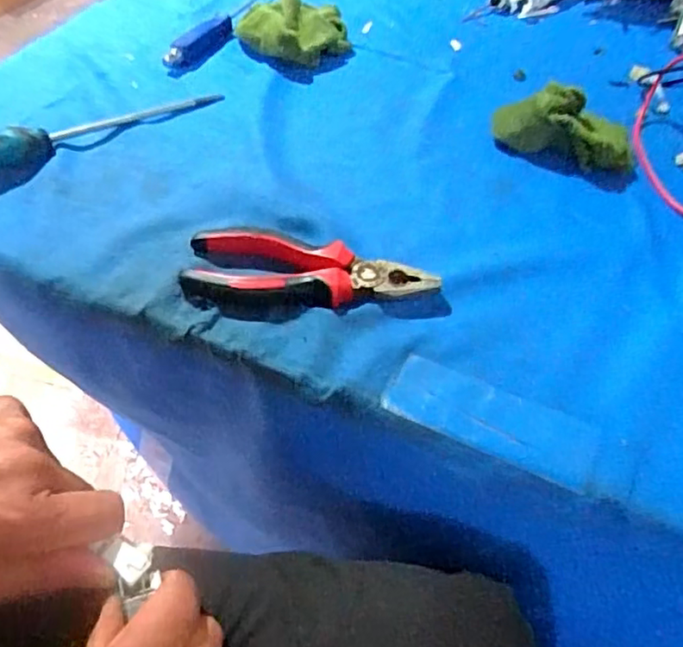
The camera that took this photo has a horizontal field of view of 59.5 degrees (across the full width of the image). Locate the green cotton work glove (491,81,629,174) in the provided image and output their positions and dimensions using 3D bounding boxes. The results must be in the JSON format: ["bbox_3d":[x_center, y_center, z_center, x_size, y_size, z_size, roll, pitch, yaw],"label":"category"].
[{"bbox_3d":[0.176,-0.153,0.464,0.108,0.044,0.057,6,53,2],"label":"green cotton work glove"}]

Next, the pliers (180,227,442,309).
[{"bbox_3d":[-0.020,-0.033,0.377,0.152,0.019,0.050,3,52,0],"label":"pliers"}]

